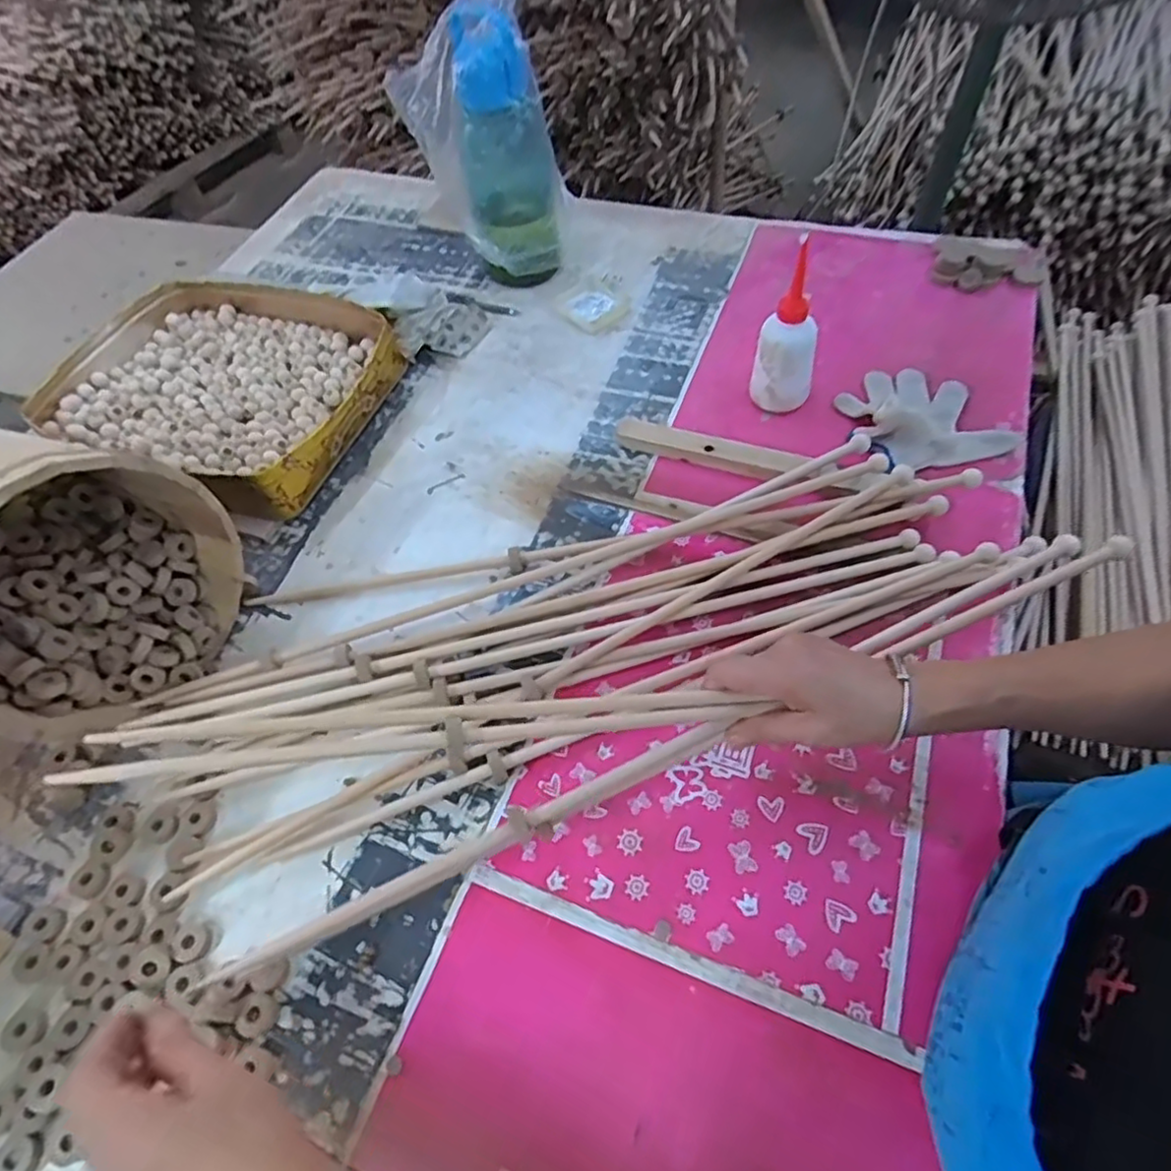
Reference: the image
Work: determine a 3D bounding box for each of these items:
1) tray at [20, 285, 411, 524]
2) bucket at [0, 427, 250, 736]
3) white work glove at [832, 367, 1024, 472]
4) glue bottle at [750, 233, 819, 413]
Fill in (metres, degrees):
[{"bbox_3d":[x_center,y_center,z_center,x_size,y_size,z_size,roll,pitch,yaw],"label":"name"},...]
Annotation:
[{"bbox_3d":[-0.426,-0.237,0.781,0.374,0.055,0.292,16,59,15],"label":"tray"},{"bbox_3d":[-0.455,-0.025,0.558,0.226,0.225,0.221,26,62,20],"label":"bucket"},{"bbox_3d":[0.353,-0.188,0.688,0.152,0.035,0.147,-8,56,-1],"label":"white work glove"},{"bbox_3d":[0.212,-0.256,0.682,0.063,0.148,0.058,15,59,14],"label":"glue bottle"}]

